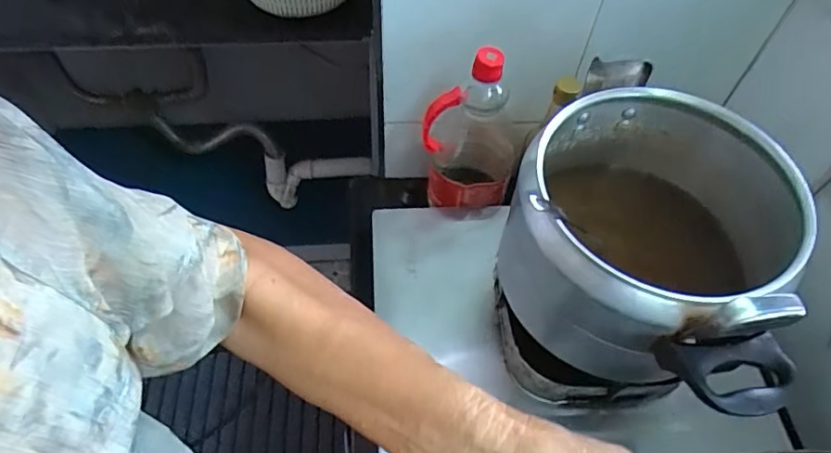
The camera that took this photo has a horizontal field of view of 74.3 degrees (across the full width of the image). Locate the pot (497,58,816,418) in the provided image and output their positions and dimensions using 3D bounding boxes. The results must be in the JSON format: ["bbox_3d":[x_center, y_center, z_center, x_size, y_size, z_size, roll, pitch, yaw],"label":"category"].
[{"bbox_3d":[0.212,0.007,0.514,0.220,0.186,0.250,25,59,14],"label":"pot"}]

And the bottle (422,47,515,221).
[{"bbox_3d":[0.072,-0.122,0.704,0.112,0.238,0.115,13,57,7],"label":"bottle"}]

